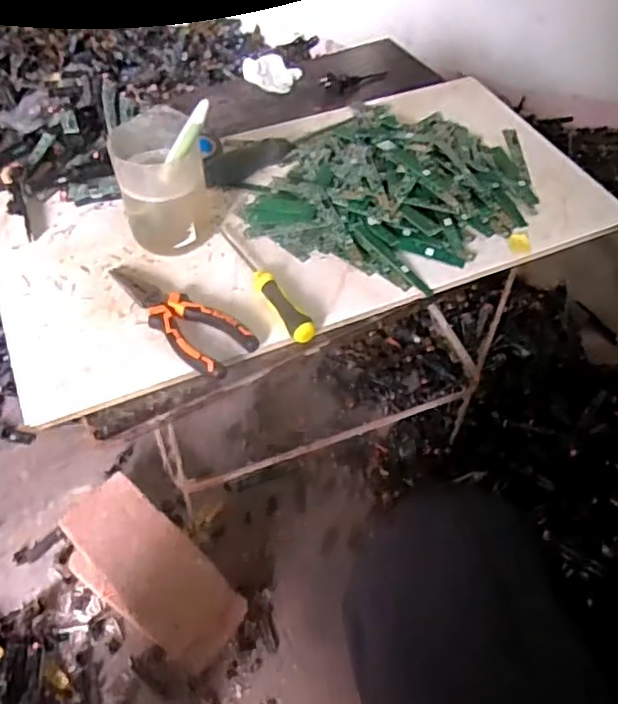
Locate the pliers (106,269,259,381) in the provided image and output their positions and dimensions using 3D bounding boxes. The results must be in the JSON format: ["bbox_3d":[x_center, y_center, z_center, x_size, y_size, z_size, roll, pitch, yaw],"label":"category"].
[{"bbox_3d":[-0.110,-0.035,0.540,0.151,0.023,0.053,38,59,26],"label":"pliers"}]

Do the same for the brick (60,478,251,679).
[{"bbox_3d":[-0.197,0.278,0.810,0.243,0.088,0.114,34,57,24],"label":"brick"}]

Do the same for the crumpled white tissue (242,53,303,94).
[{"bbox_3d":[-0.047,-0.346,0.799,0.068,0.024,0.040,19,52,14],"label":"crumpled white tissue"}]

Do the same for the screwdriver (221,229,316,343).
[{"bbox_3d":[-0.038,-0.065,0.567,0.020,0.024,0.153,-21,54,-18],"label":"screwdriver"}]

